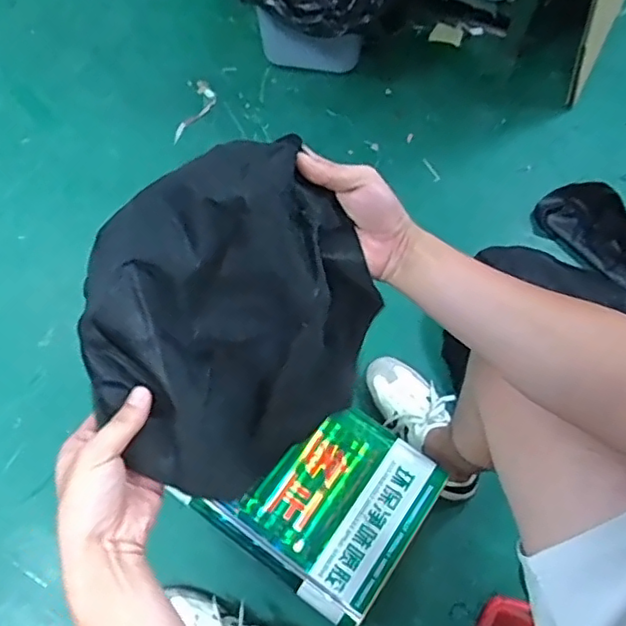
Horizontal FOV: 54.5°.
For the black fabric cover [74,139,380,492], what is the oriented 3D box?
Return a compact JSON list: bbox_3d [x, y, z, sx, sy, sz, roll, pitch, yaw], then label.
[{"bbox_3d":[-0.060,0.013,0.544,0.260,0.126,0.287,-37,110,-5],"label":"black fabric cover"}]

